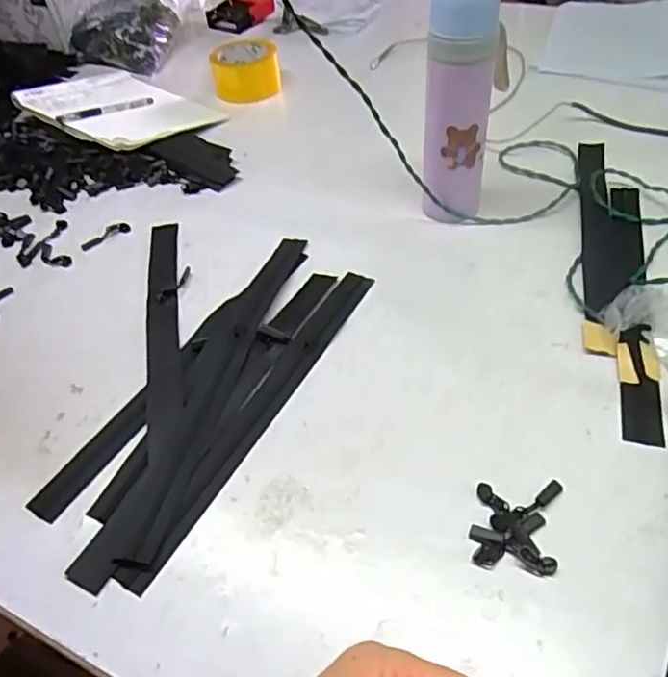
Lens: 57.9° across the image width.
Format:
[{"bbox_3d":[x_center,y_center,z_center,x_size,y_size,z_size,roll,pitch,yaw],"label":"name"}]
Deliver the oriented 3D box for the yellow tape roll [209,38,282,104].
[{"bbox_3d":[-0.136,-0.414,0.936,0.101,0.064,0.101,-3,48,3],"label":"yellow tape roll"}]

